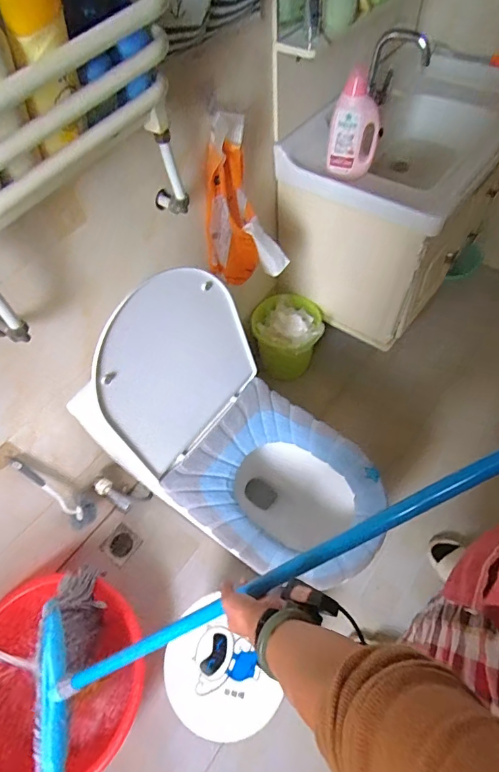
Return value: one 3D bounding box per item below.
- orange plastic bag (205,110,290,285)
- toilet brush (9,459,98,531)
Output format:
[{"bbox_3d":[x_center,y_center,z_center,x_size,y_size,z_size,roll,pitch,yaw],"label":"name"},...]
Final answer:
[{"bbox_3d":[-0.006,-0.418,1.009,0.196,0.402,0.081,8,59,9],"label":"orange plastic bag"},{"bbox_3d":[-0.474,0.281,1.050,0.064,0.369,0.066,0,58,5],"label":"toilet brush"}]

